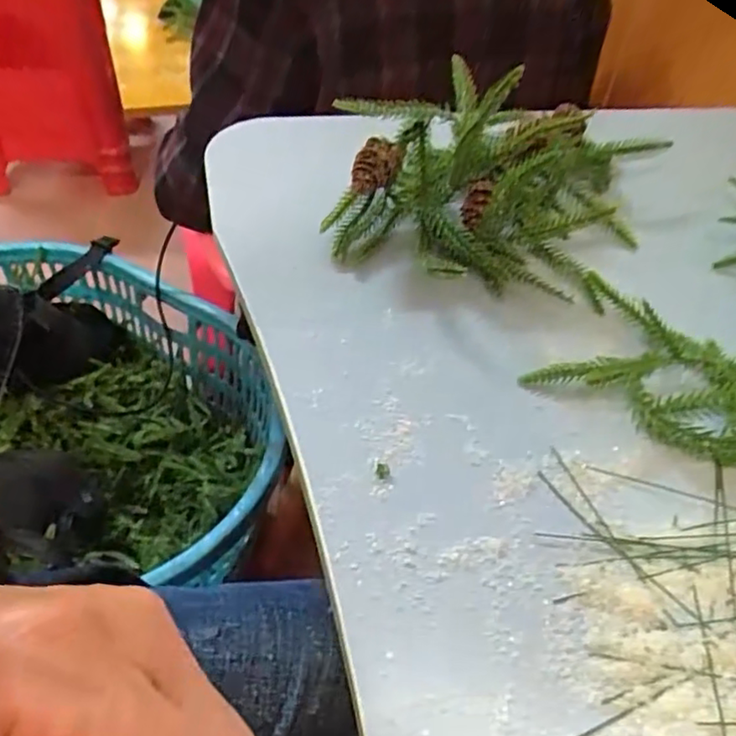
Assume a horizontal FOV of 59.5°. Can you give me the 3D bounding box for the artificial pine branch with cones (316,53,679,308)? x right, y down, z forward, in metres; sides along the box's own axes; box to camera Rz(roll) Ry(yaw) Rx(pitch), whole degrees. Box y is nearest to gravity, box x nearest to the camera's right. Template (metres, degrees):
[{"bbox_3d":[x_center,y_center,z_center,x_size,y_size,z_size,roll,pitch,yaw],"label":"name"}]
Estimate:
[{"bbox_3d":[0.080,-0.131,0.371,0.171,0.103,0.187,20,50,12],"label":"artificial pine branch with cones"}]

